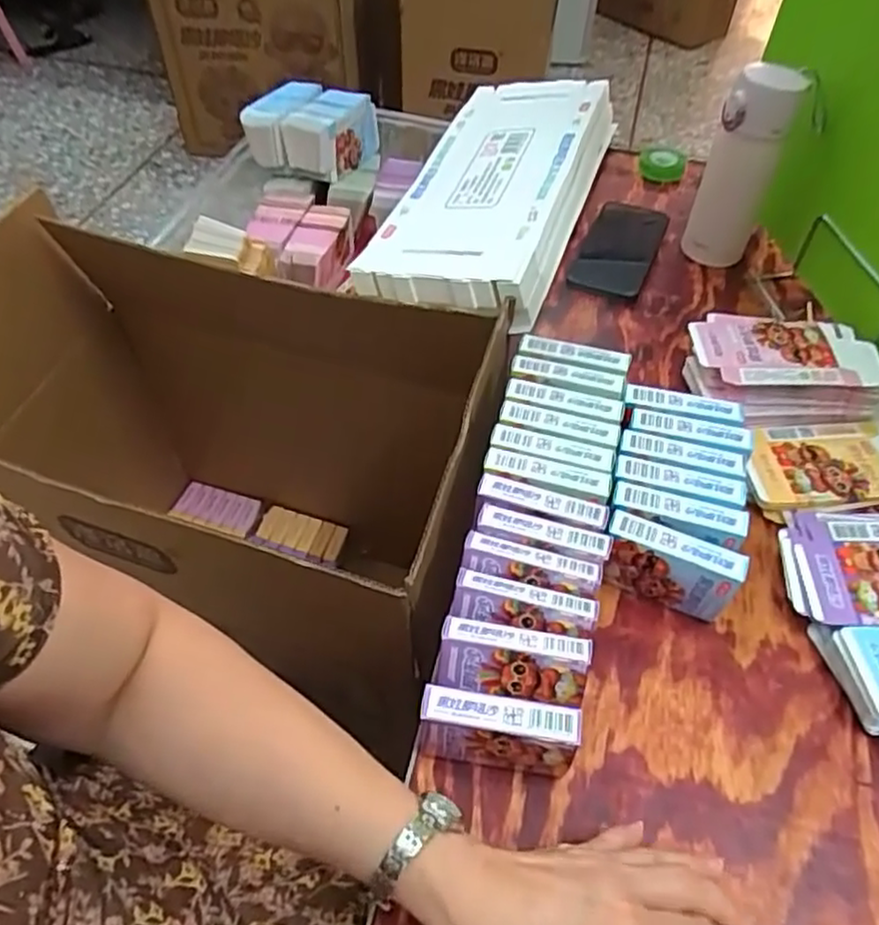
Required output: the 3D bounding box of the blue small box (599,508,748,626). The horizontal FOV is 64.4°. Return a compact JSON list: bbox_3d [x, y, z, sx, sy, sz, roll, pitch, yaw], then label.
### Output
[{"bbox_3d":[0.160,0.077,0.495,0.091,0.067,0.026,21,55,13],"label":"blue small box"}]

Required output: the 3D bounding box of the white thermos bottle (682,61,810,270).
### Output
[{"bbox_3d":[0.303,-0.289,0.701,0.070,0.185,0.066,24,55,17],"label":"white thermos bottle"}]

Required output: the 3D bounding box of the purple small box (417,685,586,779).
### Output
[{"bbox_3d":[0.034,0.165,0.424,0.091,0.066,0.025,9,53,4],"label":"purple small box"}]

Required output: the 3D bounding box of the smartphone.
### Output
[{"bbox_3d":[0.199,-0.237,0.777,0.080,0.009,0.164,14,54,20],"label":"smartphone"}]

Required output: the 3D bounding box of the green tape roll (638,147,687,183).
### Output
[{"bbox_3d":[0.282,-0.378,0.883,0.056,0.026,0.046,16,53,11],"label":"green tape roll"}]

